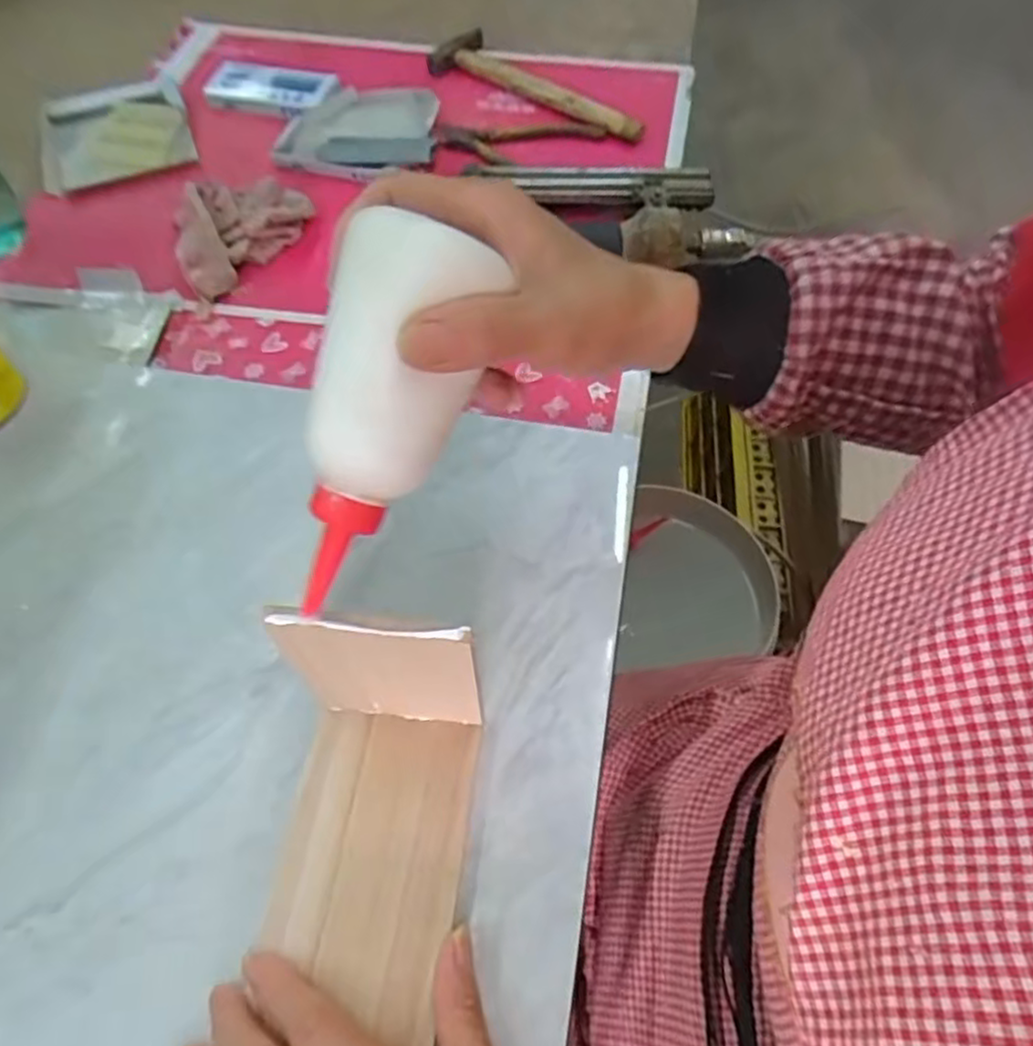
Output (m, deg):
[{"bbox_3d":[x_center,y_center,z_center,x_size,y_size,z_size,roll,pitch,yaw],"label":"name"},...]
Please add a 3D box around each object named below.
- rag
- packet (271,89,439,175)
[{"bbox_3d":[-0.244,-0.254,0.623,0.093,0.035,0.133,32,64,19],"label":"rag"},{"bbox_3d":[-0.151,-0.373,0.690,0.145,0.020,0.116,2,58,2],"label":"packet"}]

